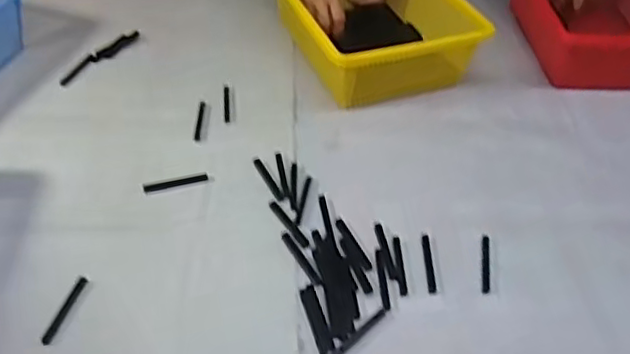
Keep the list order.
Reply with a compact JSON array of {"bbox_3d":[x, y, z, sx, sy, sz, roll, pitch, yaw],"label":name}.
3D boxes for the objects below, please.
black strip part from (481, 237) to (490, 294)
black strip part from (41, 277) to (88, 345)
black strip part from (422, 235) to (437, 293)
[{"bbox_3d":[0.183,0.092,0.678,0.010,0.004,0.076,9,43,6],"label":"black strip part"},{"bbox_3d":[-0.243,0.129,0.616,0.009,0.004,0.078,11,44,8],"label":"black strip part"},{"bbox_3d":[0.121,0.091,0.675,0.009,0.004,0.074,3,43,-1],"label":"black strip part"}]

